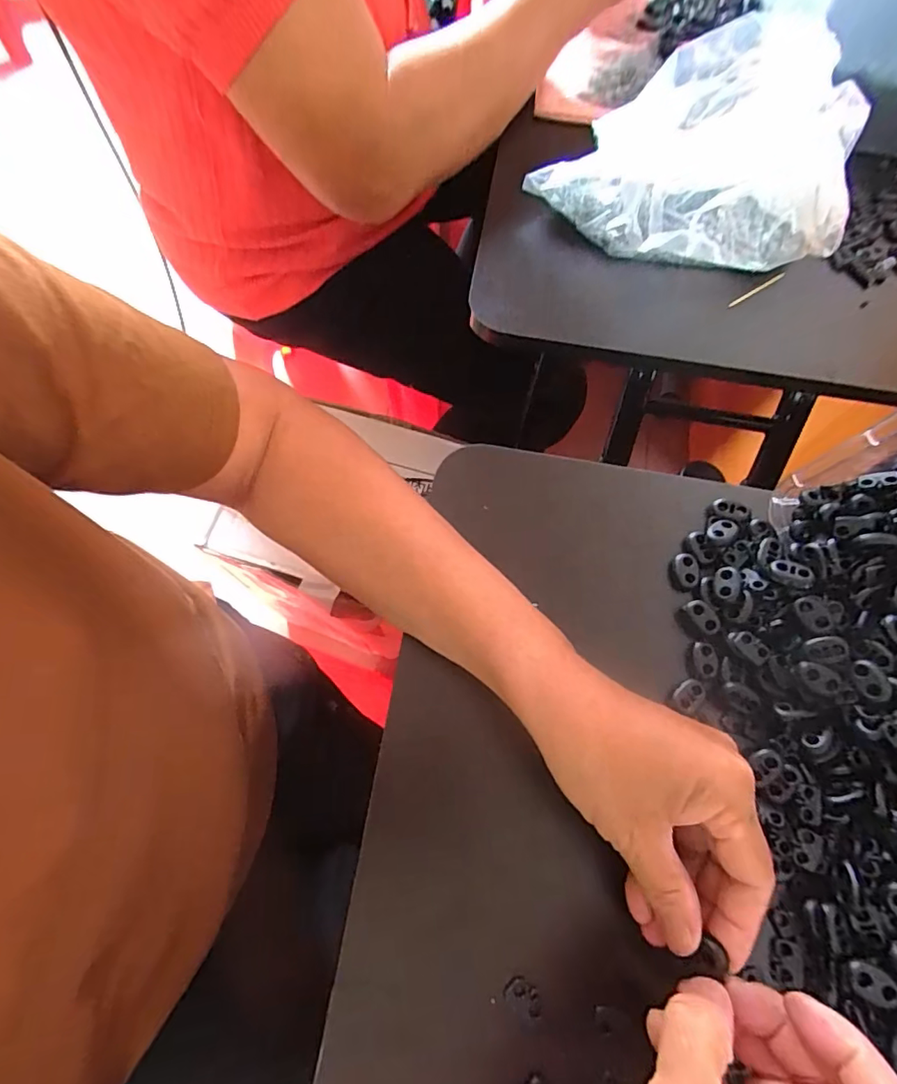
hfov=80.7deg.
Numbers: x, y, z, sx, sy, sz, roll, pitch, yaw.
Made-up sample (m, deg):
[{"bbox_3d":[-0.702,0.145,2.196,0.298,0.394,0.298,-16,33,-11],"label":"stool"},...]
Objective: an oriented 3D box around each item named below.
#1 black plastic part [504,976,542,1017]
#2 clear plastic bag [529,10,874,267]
[{"bbox_3d":[0.035,0.209,0.244,0.017,0.004,0.010,30,71,10],"label":"black plastic part"},{"bbox_3d":[0.176,-0.283,0.387,0.218,0.085,0.157,-8,70,-4],"label":"clear plastic bag"}]

